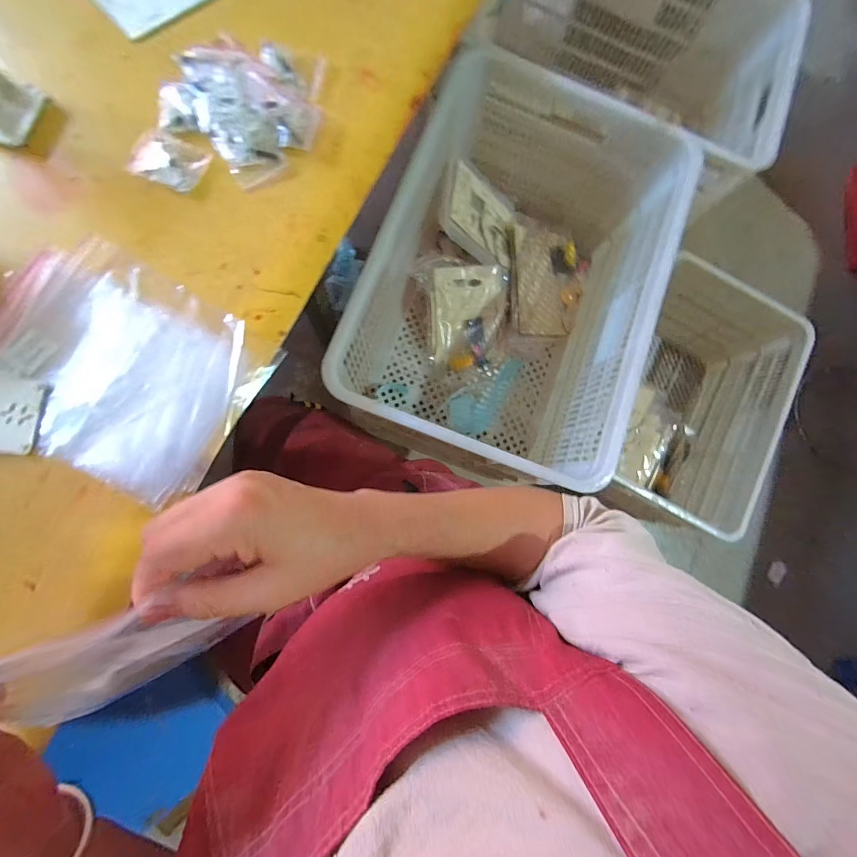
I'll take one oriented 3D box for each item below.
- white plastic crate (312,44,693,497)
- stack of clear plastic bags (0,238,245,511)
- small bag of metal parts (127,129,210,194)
[{"bbox_3d":[0.139,-0.250,0.695,0.402,0.318,0.631,22,81,-3],"label":"white plastic crate"},{"bbox_3d":[-0.315,-0.062,0.387,0.244,0.015,0.200,29,81,-2],"label":"stack of clear plastic bags"},{"bbox_3d":[-0.288,-0.296,0.423,0.076,0.007,0.056,26,81,-2],"label":"small bag of metal parts"}]

